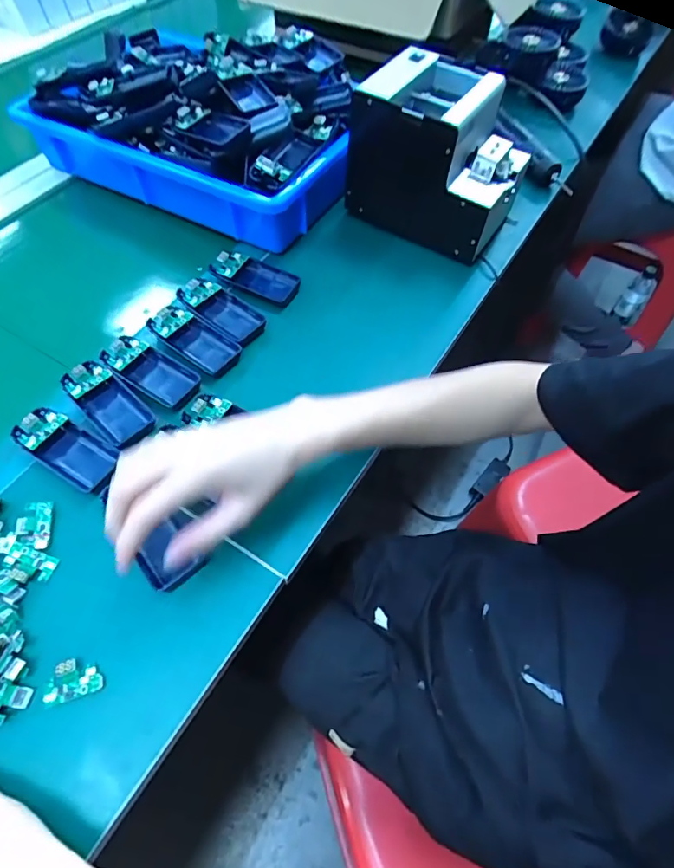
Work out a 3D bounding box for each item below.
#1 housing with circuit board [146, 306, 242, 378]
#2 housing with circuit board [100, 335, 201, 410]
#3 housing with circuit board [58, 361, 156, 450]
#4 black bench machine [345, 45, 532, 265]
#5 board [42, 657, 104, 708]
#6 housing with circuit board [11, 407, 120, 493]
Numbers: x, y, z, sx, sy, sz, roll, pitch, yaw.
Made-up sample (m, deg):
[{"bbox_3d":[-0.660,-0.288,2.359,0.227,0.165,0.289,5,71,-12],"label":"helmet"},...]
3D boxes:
[{"bbox_3d":[-0.147,-0.100,0.493,0.095,0.016,0.048,33,64,18],"label":"housing with circuit board"},{"bbox_3d":[-0.182,-0.064,0.473,0.100,0.016,0.045,28,63,16],"label":"housing with circuit board"},{"bbox_3d":[-0.216,-0.030,0.455,0.099,0.022,0.044,39,66,21],"label":"housing with circuit board"},{"bbox_3d":[0.118,-0.328,0.563,0.187,0.145,0.163,18,60,11],"label":"black bench machine"},{"bbox_3d":[-0.188,0.174,0.344,0.038,0.007,0.027,-16,60,-10],"label":"board"},{"bbox_3d":[-0.239,0.011,0.426,0.098,0.016,0.042,28,63,16],"label":"housing with circuit board"}]

